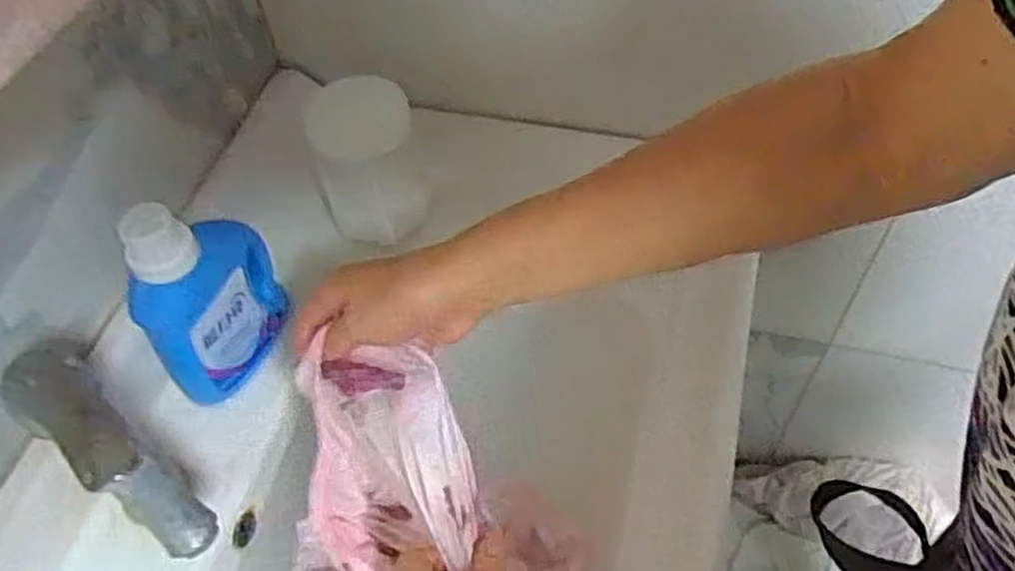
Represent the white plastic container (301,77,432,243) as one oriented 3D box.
[{"bbox_3d":[-0.123,-0.109,0.707,0.090,0.117,0.089,-10,56,-5],"label":"white plastic container"}]

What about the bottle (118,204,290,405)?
[{"bbox_3d":[-0.224,0.001,0.596,0.048,0.170,0.109,11,57,10],"label":"bottle"}]

